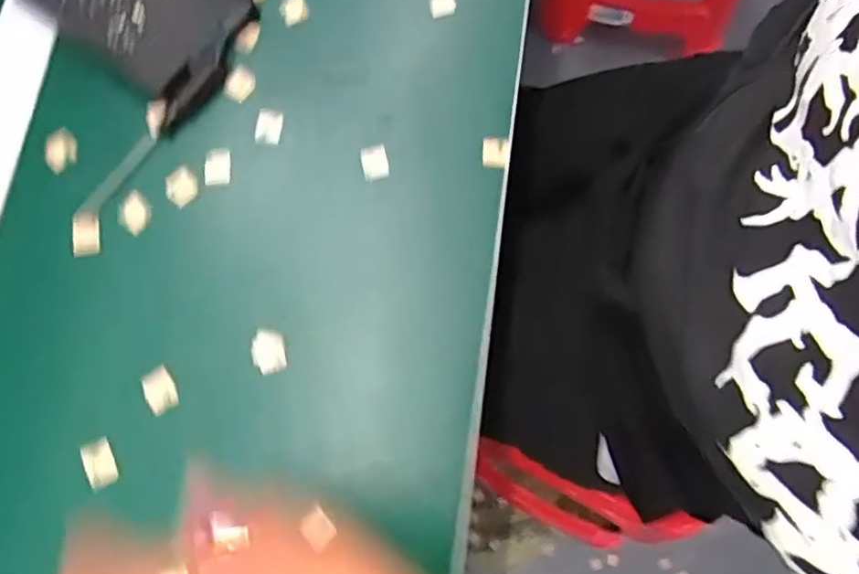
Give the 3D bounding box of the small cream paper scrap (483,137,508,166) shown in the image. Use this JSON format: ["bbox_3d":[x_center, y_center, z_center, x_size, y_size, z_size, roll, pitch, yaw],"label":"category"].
[{"bbox_3d":[0.040,-0.083,0.408,0.015,0.005,0.019,6,76,1],"label":"small cream paper scrap"}]

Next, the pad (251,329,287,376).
[{"bbox_3d":[-0.092,0.037,0.375,0.018,0.005,0.025,-12,76,-3],"label":"pad"}]

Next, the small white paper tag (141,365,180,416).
[{"bbox_3d":[-0.151,0.058,0.369,0.017,0.009,0.025,-34,78,-8],"label":"small white paper tag"}]

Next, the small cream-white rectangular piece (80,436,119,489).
[{"bbox_3d":[-0.181,0.096,0.361,0.016,0.010,0.026,-27,77,-7],"label":"small cream-white rectangular piece"}]

